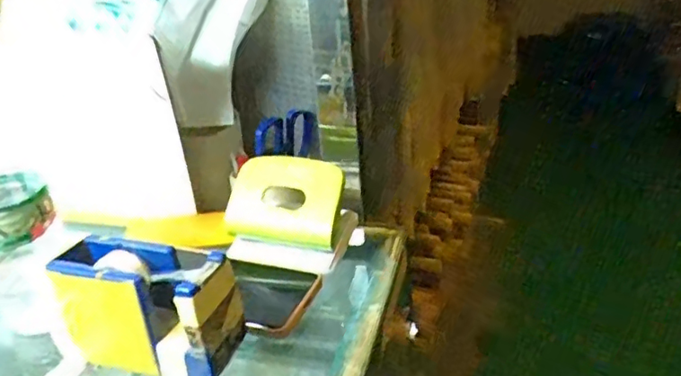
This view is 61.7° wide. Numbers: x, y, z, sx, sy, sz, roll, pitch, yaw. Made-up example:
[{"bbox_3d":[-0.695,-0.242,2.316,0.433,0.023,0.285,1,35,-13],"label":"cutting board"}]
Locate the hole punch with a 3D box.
[{"bbox_3d":[-0.045,0.022,0.498,0.106,0.085,0.063,3,27,19],"label":"hole punch"}]

